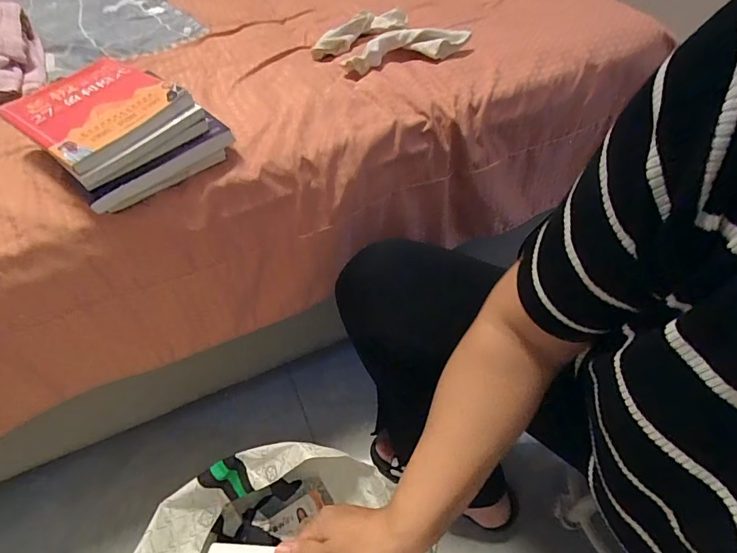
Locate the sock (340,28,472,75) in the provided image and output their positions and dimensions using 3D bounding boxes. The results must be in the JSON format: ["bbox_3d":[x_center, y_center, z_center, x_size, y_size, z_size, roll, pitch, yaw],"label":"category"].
[{"bbox_3d":[0.055,-0.341,0.616,0.188,0.033,0.051,-10,47,-2],"label":"sock"}]

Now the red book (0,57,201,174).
[{"bbox_3d":[-0.321,-0.200,0.487,0.216,0.016,0.146,31,63,28],"label":"red book"}]

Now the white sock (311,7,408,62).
[{"bbox_3d":[-0.016,-0.418,0.717,0.179,0.042,0.056,-31,51,-21],"label":"white sock"}]

